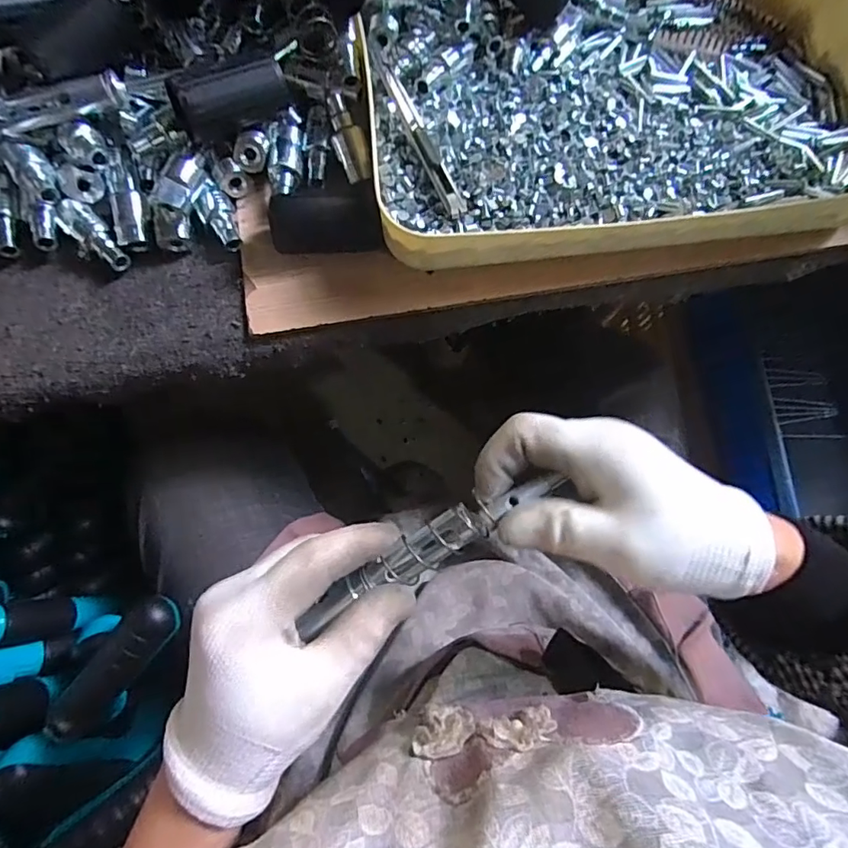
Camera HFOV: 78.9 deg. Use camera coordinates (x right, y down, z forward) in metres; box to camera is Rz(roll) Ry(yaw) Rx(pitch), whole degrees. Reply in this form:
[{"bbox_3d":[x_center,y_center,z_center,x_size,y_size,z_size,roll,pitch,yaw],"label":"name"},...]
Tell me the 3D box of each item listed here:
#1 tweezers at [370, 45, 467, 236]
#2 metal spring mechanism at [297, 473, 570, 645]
[{"bbox_3d":[-0.004,-0.171,0.303,0.014,0.012,0.132,-21,77,-7],"label":"tweezers"},{"bbox_3d":[0.001,0.059,0.244,0.138,0.013,0.020,-31,78,3],"label":"metal spring mechanism"}]

